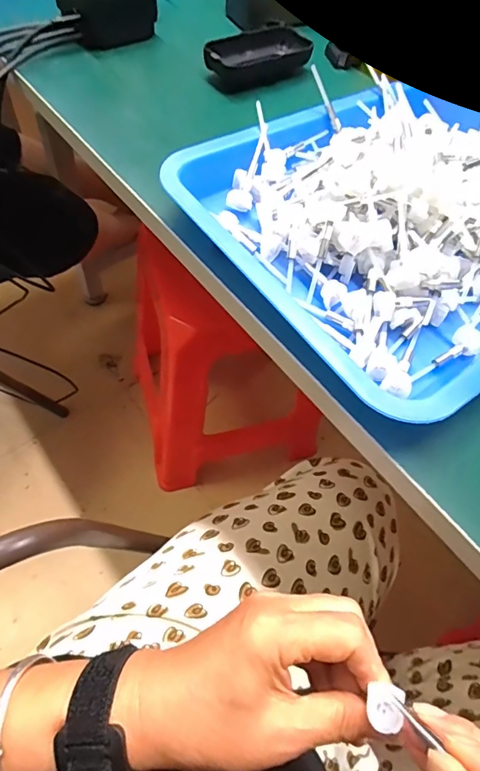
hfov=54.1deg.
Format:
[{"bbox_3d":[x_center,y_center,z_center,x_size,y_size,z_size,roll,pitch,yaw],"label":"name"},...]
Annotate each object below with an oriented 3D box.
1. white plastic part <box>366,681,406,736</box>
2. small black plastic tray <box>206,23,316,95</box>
[{"bbox_3d":[0.067,0.148,0.215,0.016,0.004,0.019,16,61,6],"label":"white plastic part"},{"bbox_3d":[0.020,-0.332,0.472,0.118,0.028,0.068,-38,70,-24],"label":"small black plastic tray"}]

